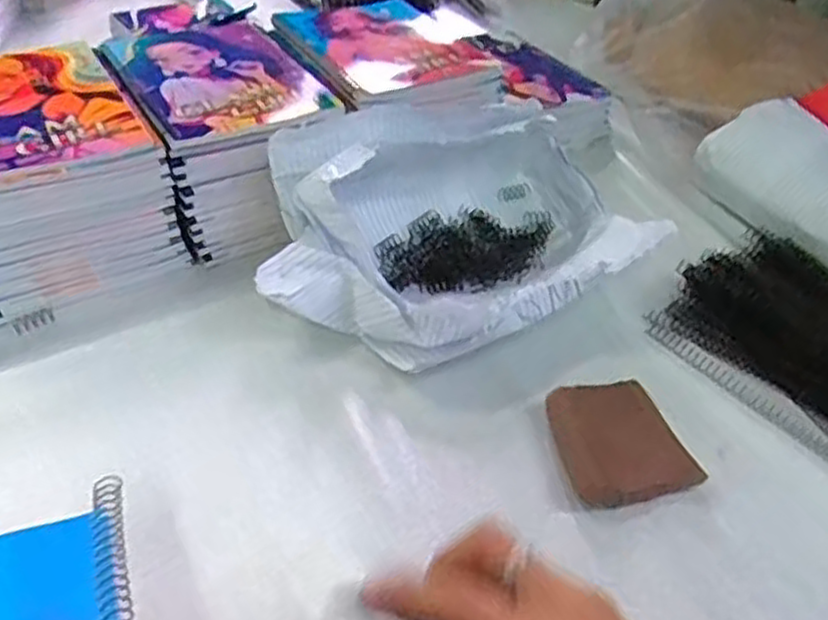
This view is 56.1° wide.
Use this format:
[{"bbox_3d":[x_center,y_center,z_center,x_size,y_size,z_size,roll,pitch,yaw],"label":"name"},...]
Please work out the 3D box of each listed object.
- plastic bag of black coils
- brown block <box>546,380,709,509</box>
[{"bbox_3d":[0.032,-0.069,0.623,0.290,0.115,0.204,-17,45,-26],"label":"plastic bag of black coils"},{"bbox_3d":[0.139,0.089,0.523,0.086,0.024,0.084,-6,41,-15],"label":"brown block"}]

